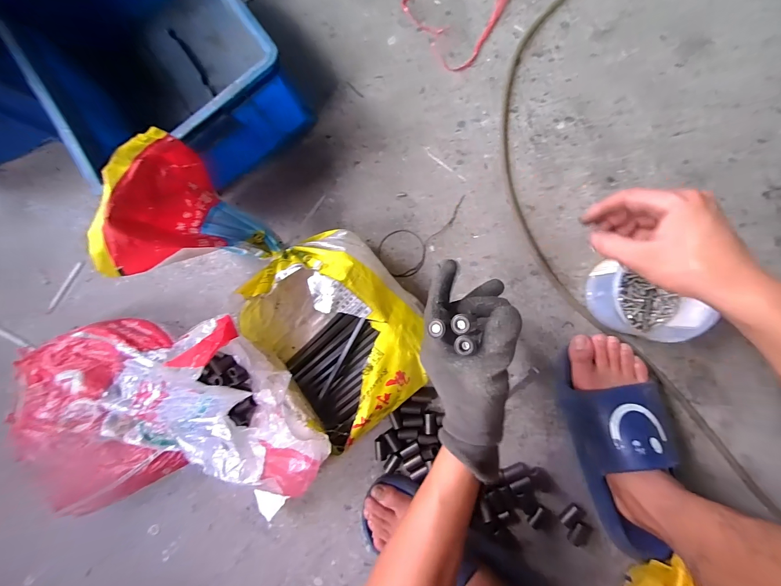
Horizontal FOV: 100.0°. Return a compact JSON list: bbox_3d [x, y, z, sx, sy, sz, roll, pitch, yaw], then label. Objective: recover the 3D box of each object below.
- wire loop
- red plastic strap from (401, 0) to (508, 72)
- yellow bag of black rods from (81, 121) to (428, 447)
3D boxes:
[{"bbox_3d":[0.046,-0.097,0.510,0.074,0.007,0.159,40,93,8],"label":"wire loop"},{"bbox_3d":[0.095,-0.448,0.504,0.147,0.021,0.177,29,92,8],"label":"red plastic strap"},{"bbox_3d":[-0.136,0.006,0.406,0.384,0.242,0.216,39,93,8],"label":"yellow bag of black rods"}]

